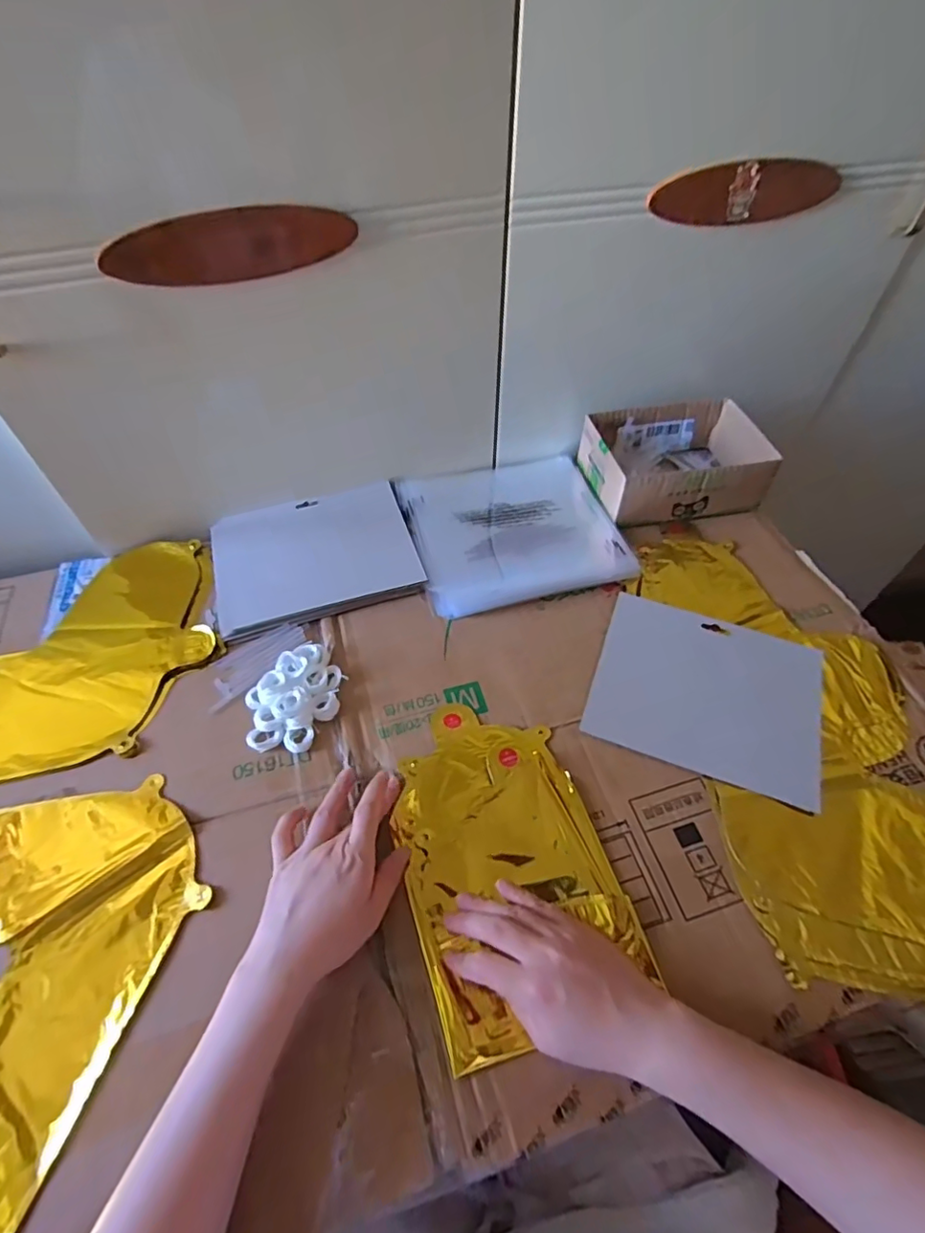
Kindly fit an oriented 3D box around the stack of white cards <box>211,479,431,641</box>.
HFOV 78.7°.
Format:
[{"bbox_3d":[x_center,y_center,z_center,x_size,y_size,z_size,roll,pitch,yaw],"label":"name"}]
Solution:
[{"bbox_3d":[-0.157,-0.068,0.609,0.209,0.012,0.171,-15,55,-12],"label":"stack of white cards"}]

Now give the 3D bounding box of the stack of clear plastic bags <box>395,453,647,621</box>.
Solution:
[{"bbox_3d":[0.053,-0.106,0.640,0.221,0.016,0.219,-13,54,-10],"label":"stack of clear plastic bags"}]

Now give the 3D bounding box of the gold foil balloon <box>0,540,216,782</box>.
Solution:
[{"bbox_3d":[-0.437,0.059,0.513,0.394,0.016,0.226,-18,55,-14],"label":"gold foil balloon"}]

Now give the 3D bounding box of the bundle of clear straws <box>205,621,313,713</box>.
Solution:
[{"bbox_3d":[-0.191,0.040,0.521,0.100,0.006,0.046,-30,59,-21],"label":"bundle of clear straws"}]

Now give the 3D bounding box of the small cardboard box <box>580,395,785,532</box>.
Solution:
[{"bbox_3d":[0.246,-0.181,0.664,0.186,0.068,0.137,-9,54,-7],"label":"small cardboard box"}]

